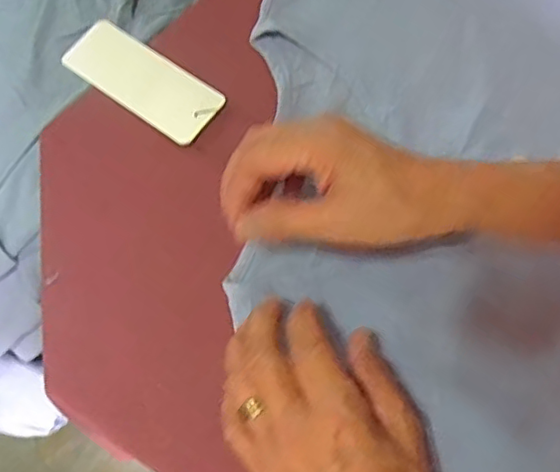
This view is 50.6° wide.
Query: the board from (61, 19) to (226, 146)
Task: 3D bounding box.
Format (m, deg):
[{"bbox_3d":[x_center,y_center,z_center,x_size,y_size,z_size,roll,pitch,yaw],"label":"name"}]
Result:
[{"bbox_3d":[-0.098,-0.112,0.423,0.121,0.007,0.048,35,73,15],"label":"board"}]

